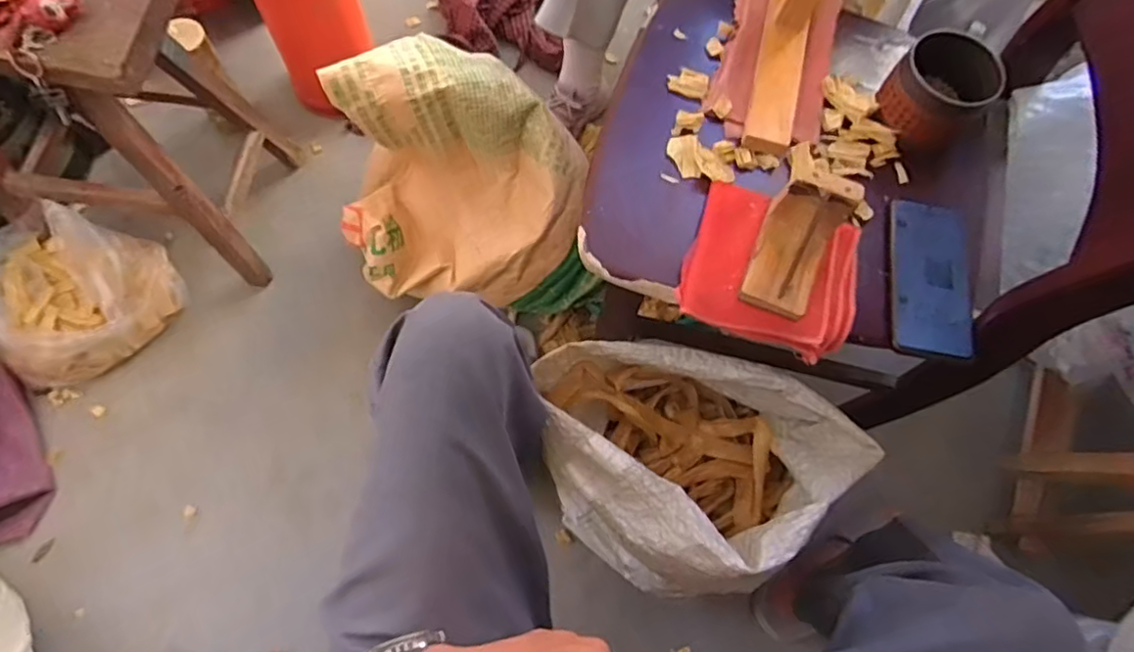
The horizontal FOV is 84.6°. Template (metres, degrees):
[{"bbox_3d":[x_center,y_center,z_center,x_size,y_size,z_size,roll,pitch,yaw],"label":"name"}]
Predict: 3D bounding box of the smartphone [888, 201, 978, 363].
[{"bbox_3d":[0.349,-0.048,0.598,0.077,0.009,0.155,5,75,4],"label":"smartphone"}]

